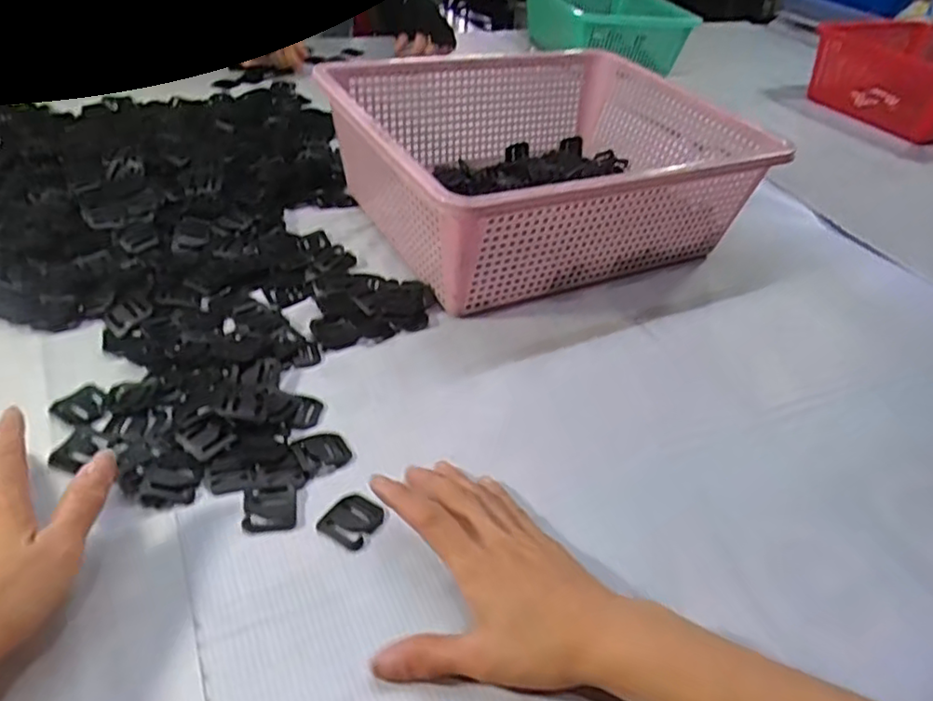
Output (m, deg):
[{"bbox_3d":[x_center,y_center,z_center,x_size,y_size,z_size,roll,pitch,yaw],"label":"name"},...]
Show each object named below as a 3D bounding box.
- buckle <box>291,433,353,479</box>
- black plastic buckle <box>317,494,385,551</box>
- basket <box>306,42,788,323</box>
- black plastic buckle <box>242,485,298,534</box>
[{"bbox_3d":[-0.095,0.066,0.427,0.034,0.005,0.032,-23,49,-30],"label":"buckle"},{"bbox_3d":[-0.069,0.102,0.390,0.030,0.004,0.032,25,44,20],"label":"black plastic buckle"},{"bbox_3d":[0.067,-0.191,0.660,0.372,0.123,0.310,-17,45,-25],"label":"basket"},{"bbox_3d":[-0.119,0.094,0.391,0.031,0.004,0.032,-3,41,-11],"label":"black plastic buckle"}]

